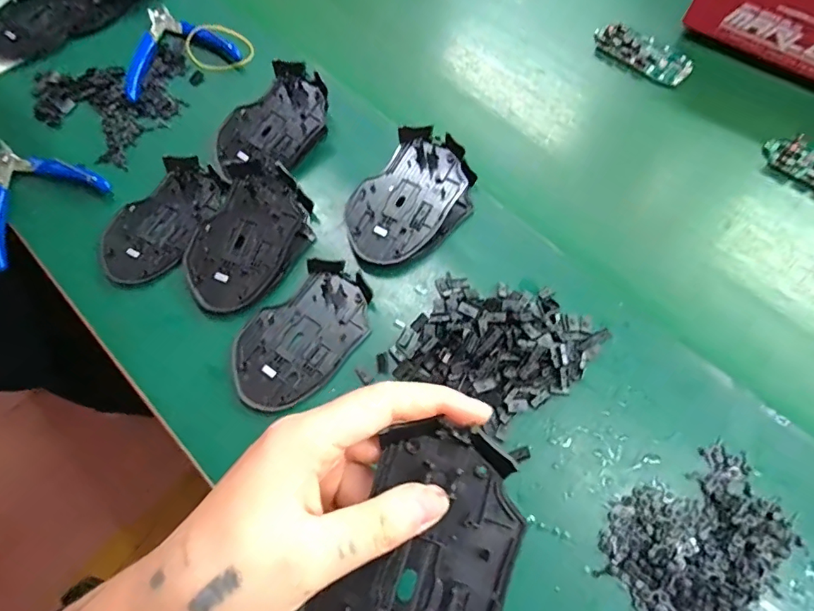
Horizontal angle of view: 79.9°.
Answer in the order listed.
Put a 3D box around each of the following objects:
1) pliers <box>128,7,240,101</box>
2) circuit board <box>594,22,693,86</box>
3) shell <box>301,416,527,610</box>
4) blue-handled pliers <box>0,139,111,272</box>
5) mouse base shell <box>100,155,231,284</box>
[{"bbox_3d":[-0.233,-0.259,0.475,0.109,0.012,0.114,-27,70,-9],"label":"pliers"},{"bbox_3d":[0.232,-0.250,0.479,0.095,0.013,0.043,34,72,14],"label":"circuit board"},{"bbox_3d":[0.005,0.106,0.190,0.067,0.014,0.114,24,70,11],"label":"shell"},{"bbox_3d":[-0.324,-0.098,0.410,0.105,0.018,0.105,41,74,16],"label":"blue-handled pliers"},{"bbox_3d":[-0.199,-0.070,0.394,0.071,0.011,0.114,33,72,14],"label":"mouse base shell"}]

